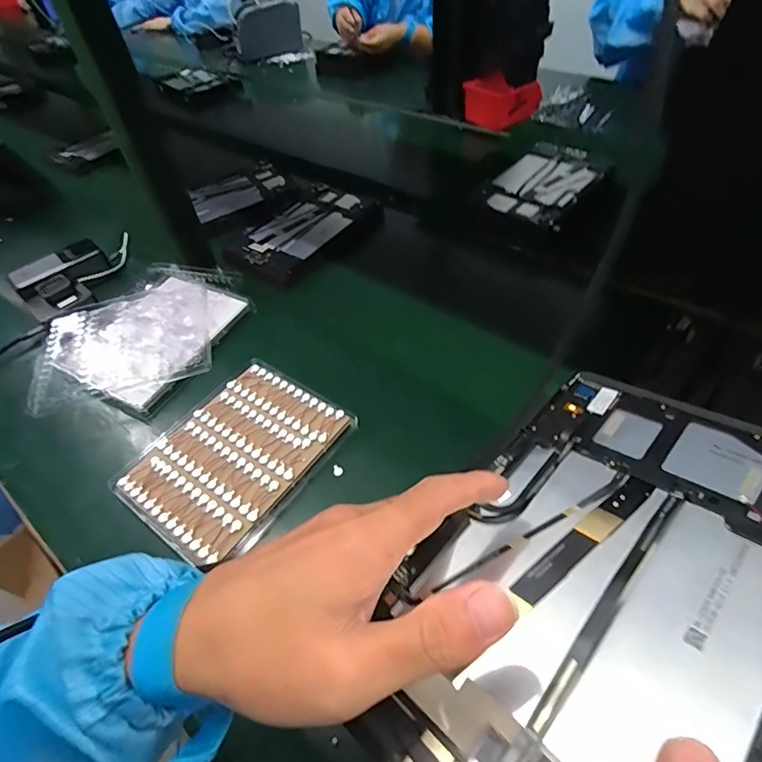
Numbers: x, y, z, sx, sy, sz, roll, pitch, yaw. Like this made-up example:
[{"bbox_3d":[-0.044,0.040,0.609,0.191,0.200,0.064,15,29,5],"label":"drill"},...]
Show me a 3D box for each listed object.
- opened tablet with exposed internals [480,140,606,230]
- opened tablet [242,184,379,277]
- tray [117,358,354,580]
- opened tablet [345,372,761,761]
[{"bbox_3d":[0.268,-0.335,0.777,0.153,0.023,0.231,28,59,26],"label":"opened tablet with exposed internals"},{"bbox_3d":[-0.130,-0.259,0.779,0.138,0.008,0.237,28,59,26],"label":"opened tablet"},{"bbox_3d":[-0.151,0.080,0.503,0.170,0.026,0.208,29,59,27],"label":"tray"},{"bbox_3d":[0.102,0.089,0.219,0.240,0.014,0.146,-40,43,-26],"label":"opened tablet"}]

